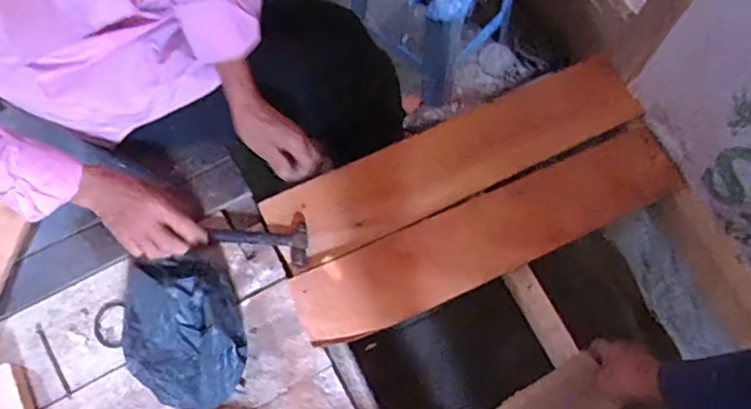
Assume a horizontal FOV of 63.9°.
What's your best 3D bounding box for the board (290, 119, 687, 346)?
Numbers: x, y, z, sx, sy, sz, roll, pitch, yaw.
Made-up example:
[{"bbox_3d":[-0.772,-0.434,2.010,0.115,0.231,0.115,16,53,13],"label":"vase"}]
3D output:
[{"bbox_3d":[0.182,0.041,0.916,0.620,0.032,0.122,-23,69,-13],"label":"board"}]

